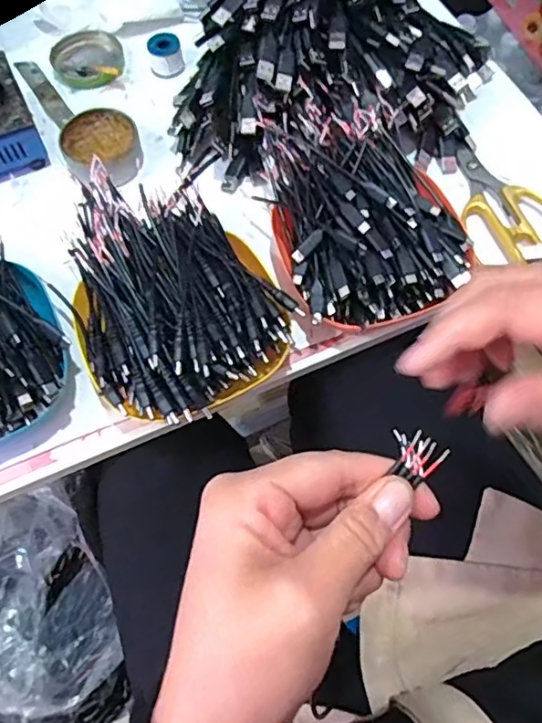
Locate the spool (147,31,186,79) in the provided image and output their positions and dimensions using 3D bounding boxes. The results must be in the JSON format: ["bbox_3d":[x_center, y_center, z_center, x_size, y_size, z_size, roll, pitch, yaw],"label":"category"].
[{"bbox_3d":[-0.097,-0.283,0.531,0.030,0.027,0.030,0,68,0],"label":"spool"}]

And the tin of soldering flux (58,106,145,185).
[{"bbox_3d":[-0.143,-0.181,0.486,0.064,0.021,0.065,0,68,0],"label":"tin of soldering flux"}]

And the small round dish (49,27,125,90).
[{"bbox_3d":[-0.175,-0.289,0.542,0.066,0.021,0.073,-7,68,-3],"label":"small round dish"}]

